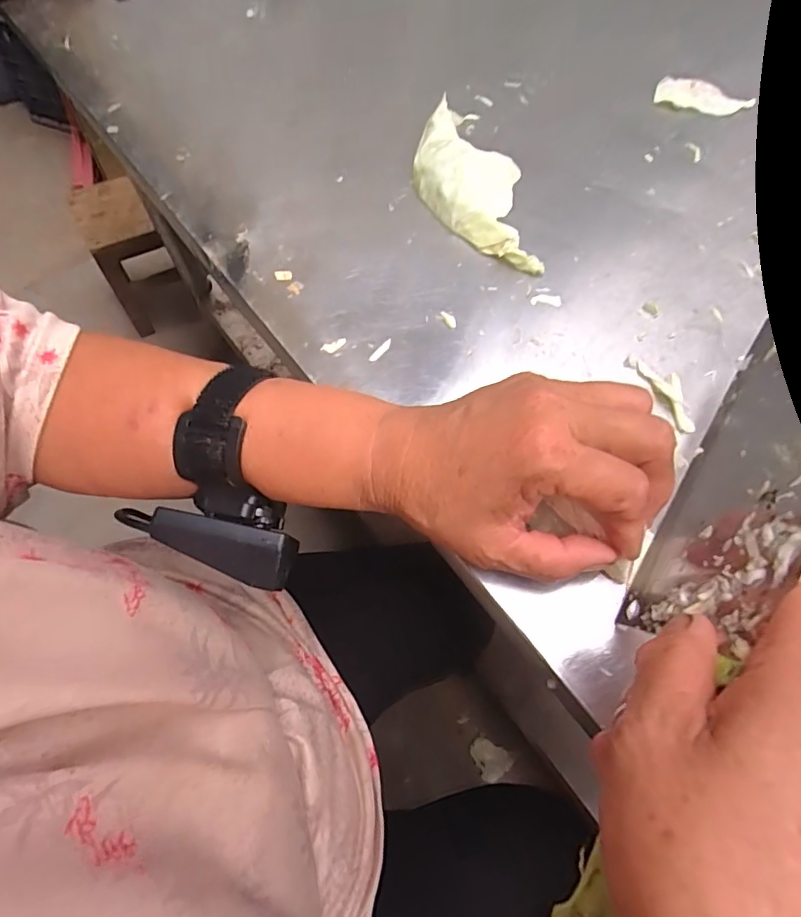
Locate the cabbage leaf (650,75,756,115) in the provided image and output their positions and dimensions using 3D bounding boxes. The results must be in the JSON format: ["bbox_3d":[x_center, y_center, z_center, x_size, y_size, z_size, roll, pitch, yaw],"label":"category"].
[{"bbox_3d":[0.264,-0.317,0.461,0.081,0.010,0.033,13,63,3],"label":"cabbage leaf"}]

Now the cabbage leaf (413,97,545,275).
[{"bbox_3d":[0.046,-0.200,0.375,0.064,0.026,0.172,-9,64,-8],"label":"cabbage leaf"}]

